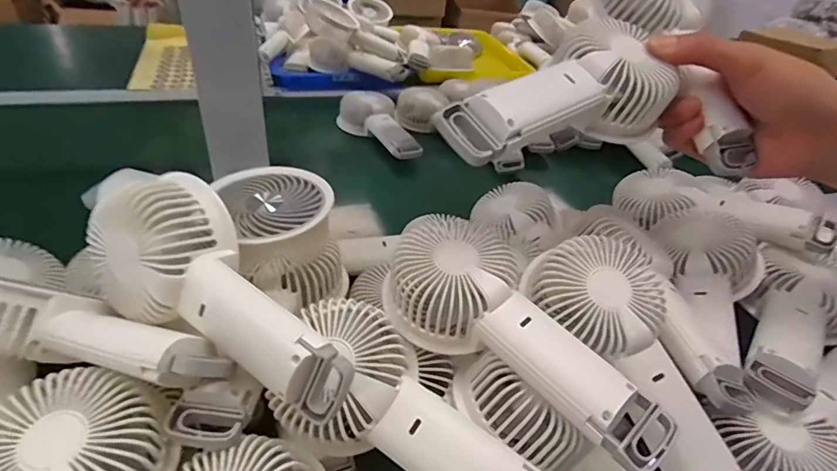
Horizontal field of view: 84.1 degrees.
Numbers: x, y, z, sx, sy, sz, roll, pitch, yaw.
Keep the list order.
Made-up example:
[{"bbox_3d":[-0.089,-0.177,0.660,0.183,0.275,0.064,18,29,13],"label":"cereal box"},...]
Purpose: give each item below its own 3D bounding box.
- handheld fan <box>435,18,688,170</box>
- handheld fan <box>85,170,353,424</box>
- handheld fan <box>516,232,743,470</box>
[{"bbox_3d":[0.085,-0.081,0.289,0.166,0.052,0.069,-25,47,-22],"label":"handheld fan"},{"bbox_3d":[-0.106,0.034,0.251,0.167,0.038,0.064,37,45,13],"label":"handheld fan"},{"bbox_3d":[0.139,0.079,0.279,0.074,0.035,0.178,-20,72,-31],"label":"handheld fan"}]

